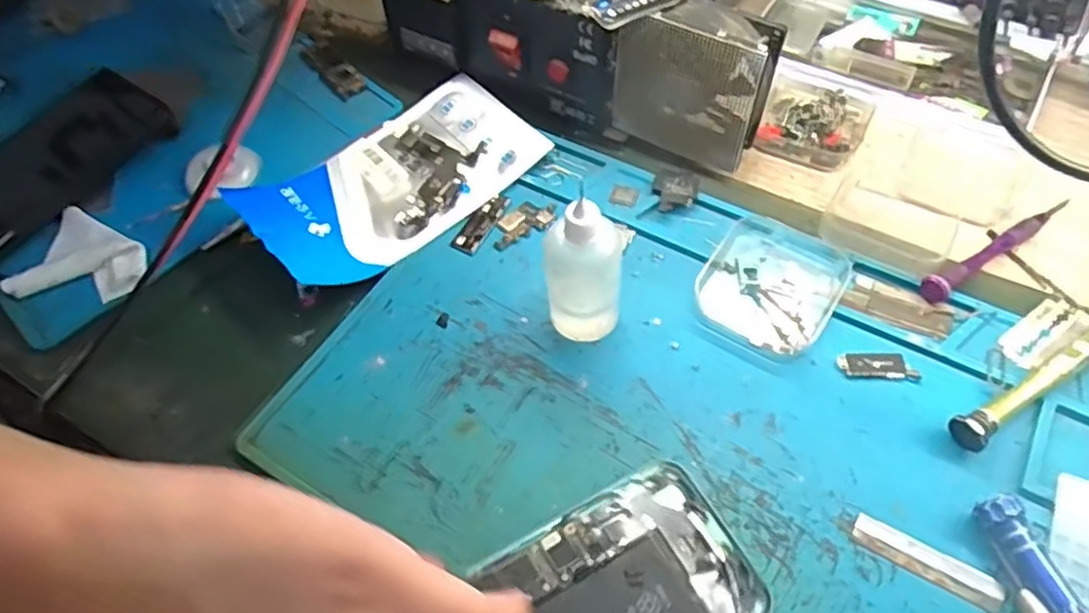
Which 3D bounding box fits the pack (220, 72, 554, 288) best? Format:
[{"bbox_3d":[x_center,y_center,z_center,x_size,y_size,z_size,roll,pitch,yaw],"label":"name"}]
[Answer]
[{"bbox_3d":[-0.086,-0.077,0.404,0.165,0.029,0.091,-40,62,-20],"label":"pack"}]

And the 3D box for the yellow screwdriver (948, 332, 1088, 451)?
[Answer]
[{"bbox_3d":[0.228,0.031,0.314,0.115,0.015,0.014,-27,59,-13],"label":"yellow screwdriver"}]

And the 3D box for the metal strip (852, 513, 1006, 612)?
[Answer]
[{"bbox_3d":[0.153,0.101,0.281,0.056,0.004,0.013,27,63,20],"label":"metal strip"}]

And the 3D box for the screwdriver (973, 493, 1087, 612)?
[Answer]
[{"bbox_3d":[0.197,0.124,0.253,0.014,0.016,0.115,-18,57,-8],"label":"screwdriver"}]

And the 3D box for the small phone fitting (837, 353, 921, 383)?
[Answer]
[{"bbox_3d":[0.156,0.027,0.329,0.036,0.004,0.013,6,58,8],"label":"small phone fitting"}]

